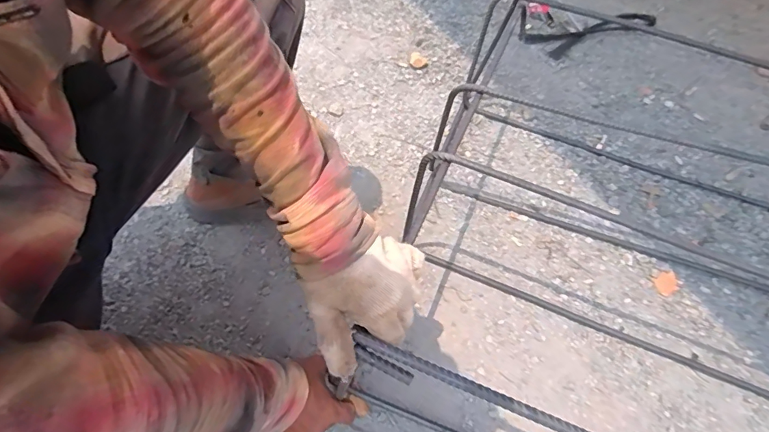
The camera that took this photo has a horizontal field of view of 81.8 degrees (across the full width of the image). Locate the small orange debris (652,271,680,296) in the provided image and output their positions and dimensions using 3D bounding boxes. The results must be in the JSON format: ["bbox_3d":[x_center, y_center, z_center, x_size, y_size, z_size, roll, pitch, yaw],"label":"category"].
[{"bbox_3d":[0.490,0.115,0.768,0.047,0.004,0.035,-21,62,-20],"label":"small orange debris"}]

